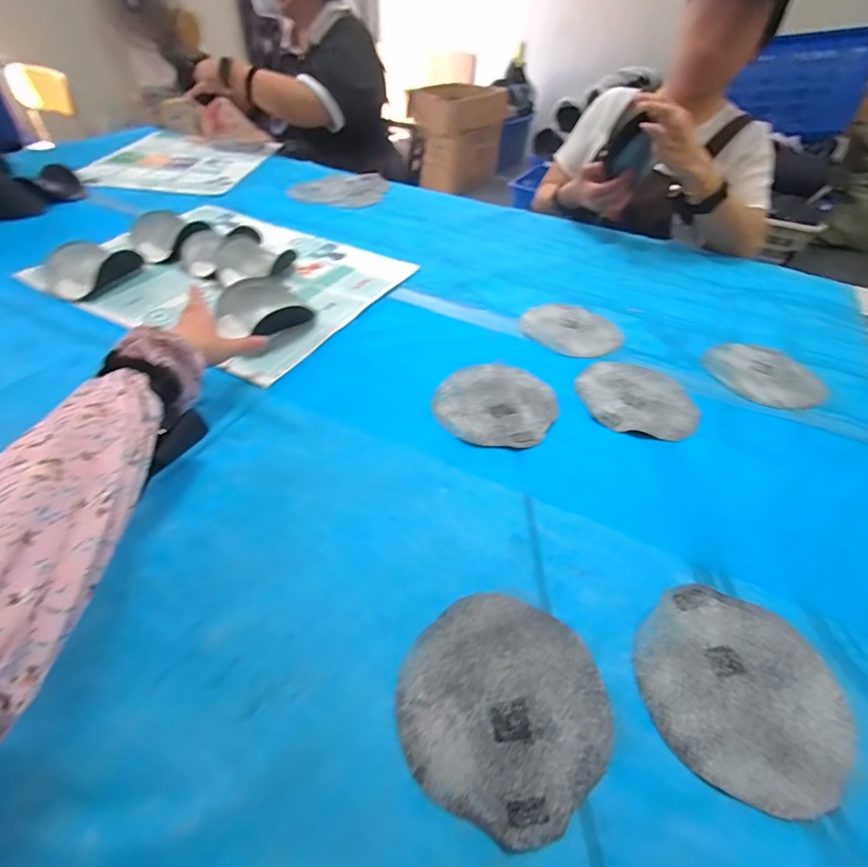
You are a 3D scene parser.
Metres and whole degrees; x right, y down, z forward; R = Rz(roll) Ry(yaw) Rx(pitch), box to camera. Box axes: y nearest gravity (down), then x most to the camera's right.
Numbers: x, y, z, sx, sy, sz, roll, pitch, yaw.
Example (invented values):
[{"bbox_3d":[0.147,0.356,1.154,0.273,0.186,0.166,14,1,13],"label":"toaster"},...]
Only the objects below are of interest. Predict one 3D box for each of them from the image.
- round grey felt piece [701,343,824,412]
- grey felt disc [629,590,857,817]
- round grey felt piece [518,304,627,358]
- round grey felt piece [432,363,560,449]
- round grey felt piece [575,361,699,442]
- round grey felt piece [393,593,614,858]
[{"bbox_3d":[0.465,-0.084,0.629,0.133,0.008,0.149,-4,45,-7],"label":"round grey felt piece"},{"bbox_3d":[0.233,0.194,0.341,0.144,0.004,0.145,1,47,-1],"label":"grey felt disc"},{"bbox_3d":[0.213,-0.164,0.689,0.145,0.009,0.157,1,44,-1],"label":"round grey felt piece"},{"bbox_3d":[0.077,-0.037,0.550,0.141,0.010,0.146,1,44,-1],"label":"round grey felt piece"},{"bbox_3d":[0.260,-0.047,0.570,0.142,0.008,0.137,8,45,5],"label":"round grey felt piece"},{"bbox_3d":[0.050,0.192,0.321,0.145,0.005,0.140,1,44,-1],"label":"round grey felt piece"}]

